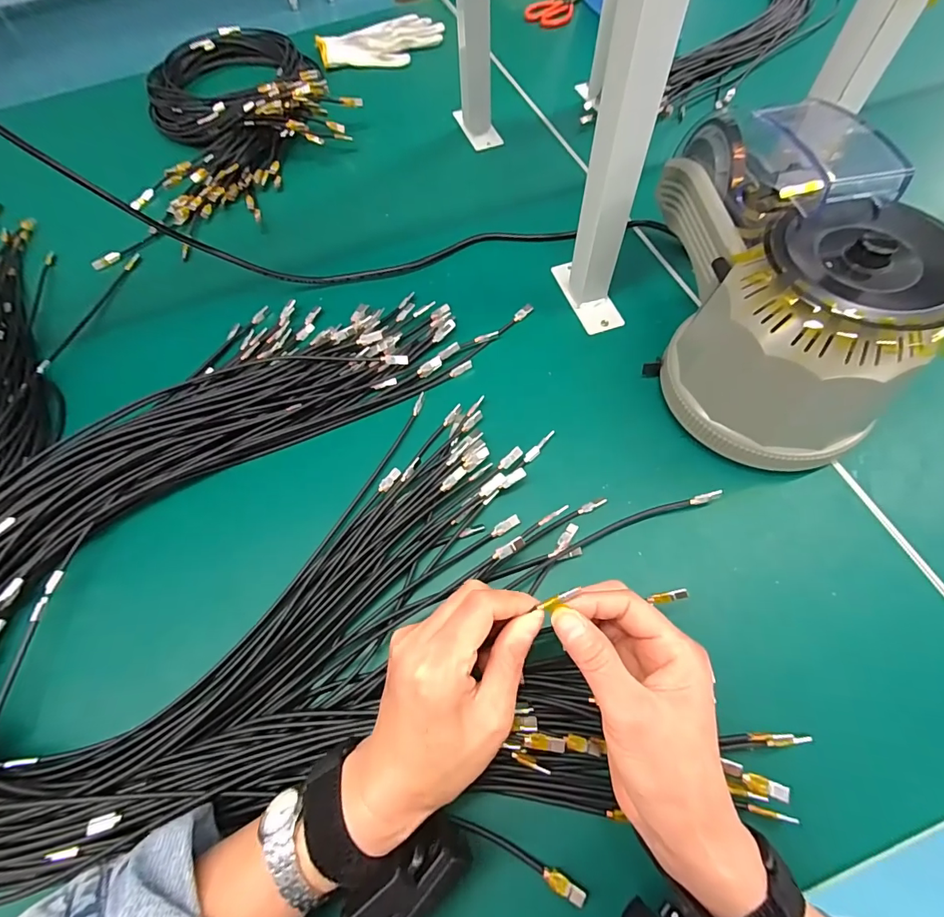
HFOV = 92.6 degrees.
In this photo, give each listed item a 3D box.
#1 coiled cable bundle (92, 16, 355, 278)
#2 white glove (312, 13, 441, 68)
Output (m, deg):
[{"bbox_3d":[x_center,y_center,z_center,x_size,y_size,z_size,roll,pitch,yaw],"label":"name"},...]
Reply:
[{"bbox_3d":[-0.314,-0.481,0.611,0.309,0.056,0.500,-7,64,0],"label":"coiled cable bundle"},{"bbox_3d":[-0.143,-0.661,0.719,0.192,0.015,0.123,-22,64,-7],"label":"white glove"}]

